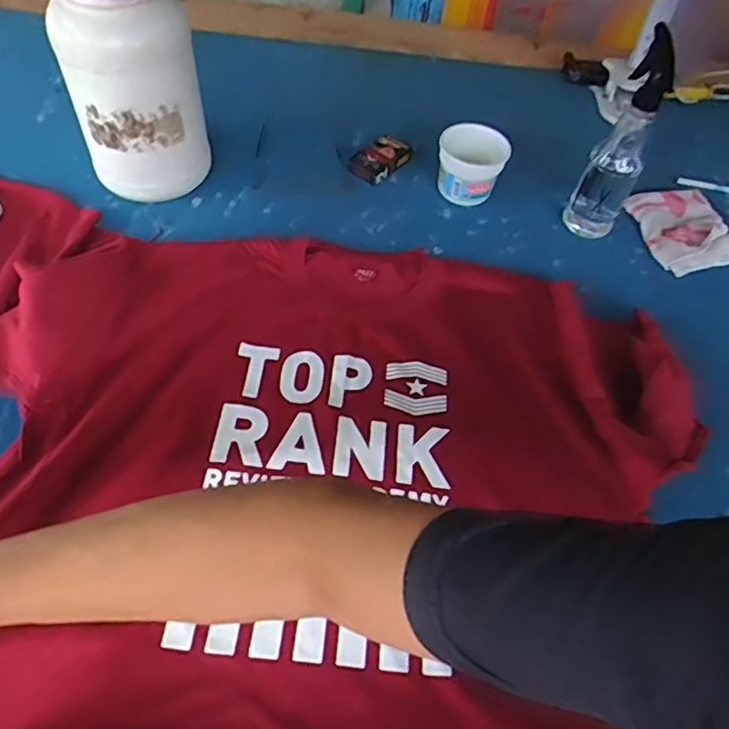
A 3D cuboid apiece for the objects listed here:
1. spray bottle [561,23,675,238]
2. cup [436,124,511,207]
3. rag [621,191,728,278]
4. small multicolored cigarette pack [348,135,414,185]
[{"bbox_3d":[0.327,-0.281,0.753,0.067,0.235,0.069,17,55,7],"label":"spray bottle"},{"bbox_3d":[0.146,-0.274,0.817,0.091,0.097,0.079,14,55,6],"label":"cup"},{"bbox_3d":[0.452,-0.192,0.834,0.128,0.021,0.149,-7,56,-10],"label":"rag"},{"bbox_3d":[0.023,-0.300,0.869,0.059,0.023,0.091,36,59,19],"label":"small multicolored cigarette pack"}]

